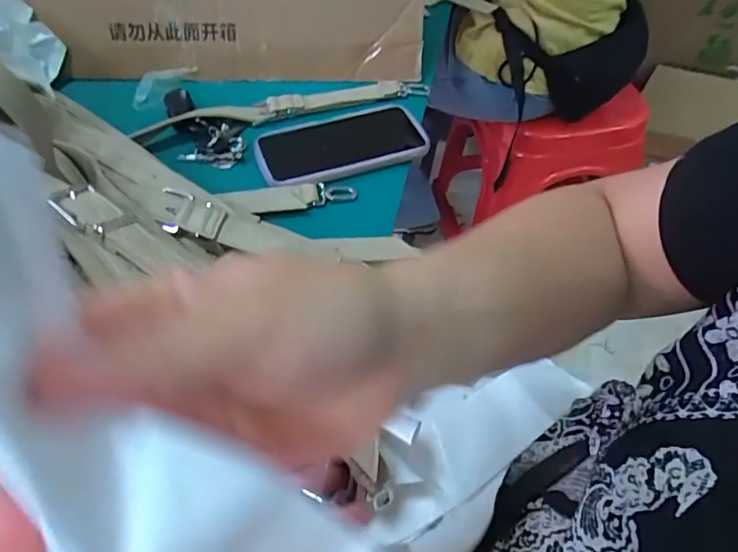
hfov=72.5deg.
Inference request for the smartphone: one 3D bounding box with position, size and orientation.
[{"bbox_3d":[-0.026,-0.135,0.513,0.172,0.011,0.088,-18,56,-13],"label":"smartphone"}]

